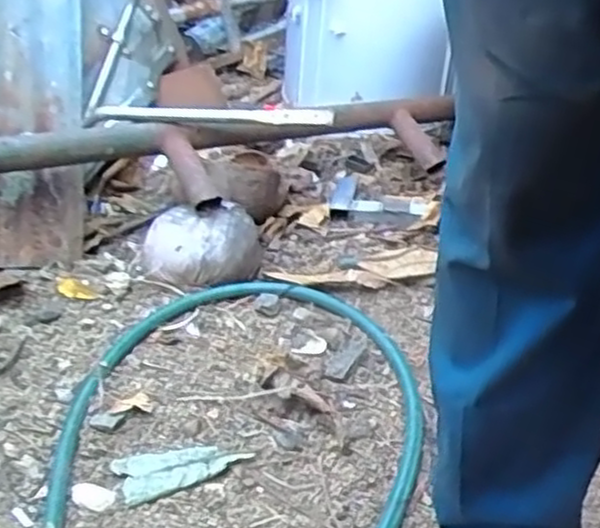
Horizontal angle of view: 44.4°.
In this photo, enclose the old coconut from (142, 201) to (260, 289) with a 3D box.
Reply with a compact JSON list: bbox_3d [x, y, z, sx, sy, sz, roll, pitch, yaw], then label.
[{"bbox_3d":[-0.160,-0.025,1.222,0.194,0.108,0.169,-7,34,-6],"label":"old coconut"}]

